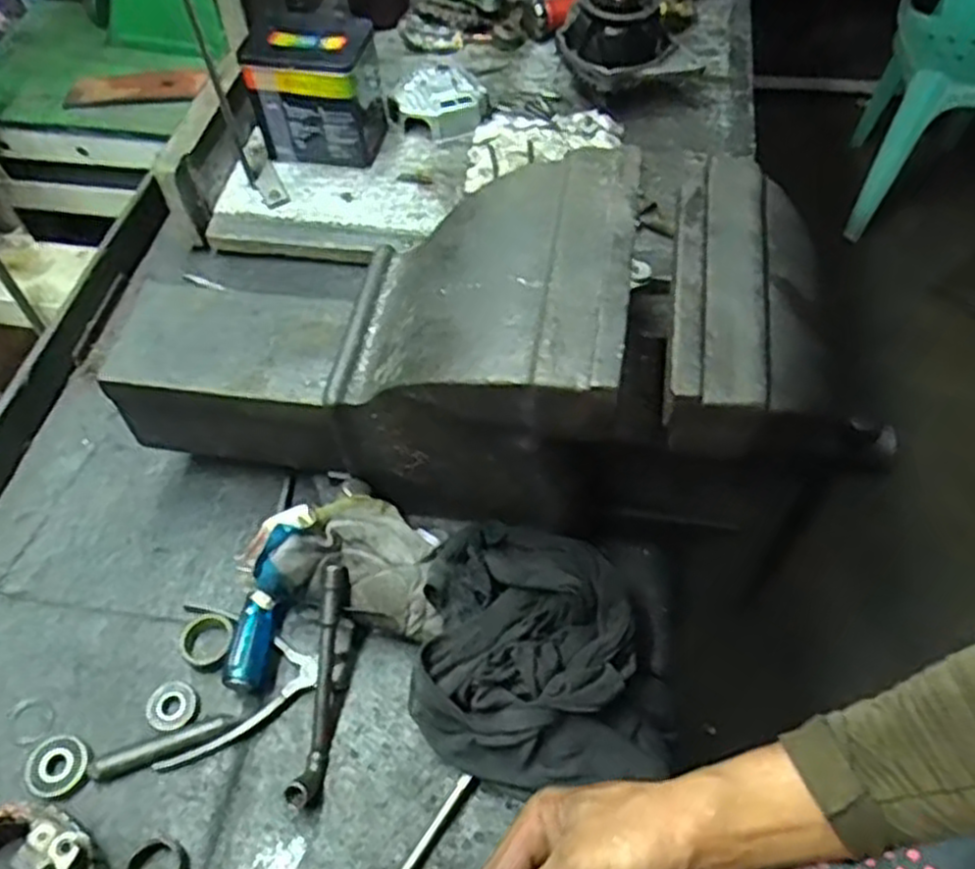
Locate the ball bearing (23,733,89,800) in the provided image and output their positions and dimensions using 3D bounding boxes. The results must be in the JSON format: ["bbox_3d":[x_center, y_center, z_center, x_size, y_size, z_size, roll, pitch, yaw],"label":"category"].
[{"bbox_3d":[-0.304,0.234,0.549,0.042,0.010,0.041,-1,56,2],"label":"ball bearing"}]

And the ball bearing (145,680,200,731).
[{"bbox_3d":[-0.232,0.199,0.571,0.037,0.009,0.035,-1,56,2],"label":"ball bearing"}]

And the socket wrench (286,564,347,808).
[{"bbox_3d":[-0.118,0.175,0.548,0.015,0.035,0.161,5,78,5],"label":"socket wrench"}]

